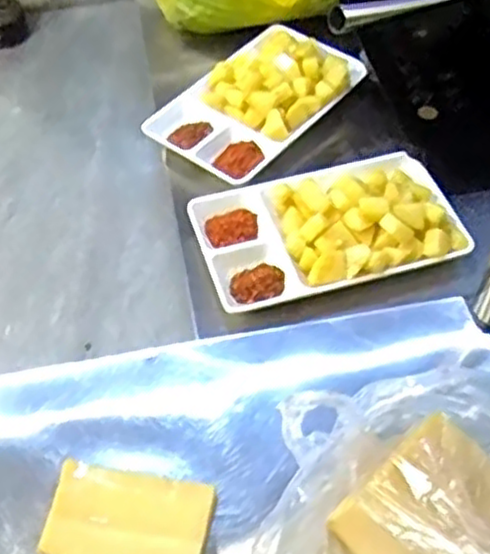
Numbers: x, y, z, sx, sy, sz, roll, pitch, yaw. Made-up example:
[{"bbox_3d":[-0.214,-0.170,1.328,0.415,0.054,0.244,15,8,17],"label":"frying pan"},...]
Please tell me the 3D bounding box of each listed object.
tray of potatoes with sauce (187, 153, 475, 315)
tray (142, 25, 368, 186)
[{"bbox_3d":[0.079,-0.052,0.694,0.240,0.037,0.135,-12,53,-9],"label":"tray of potatoes with sauce"},{"bbox_3d":[0.012,-0.196,0.809,0.141,0.034,0.226,34,59,24],"label":"tray"}]

